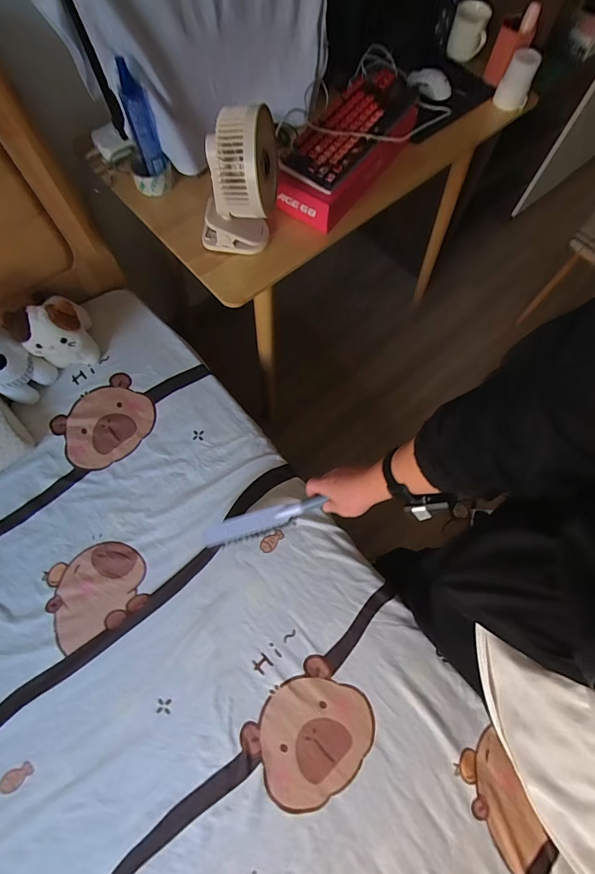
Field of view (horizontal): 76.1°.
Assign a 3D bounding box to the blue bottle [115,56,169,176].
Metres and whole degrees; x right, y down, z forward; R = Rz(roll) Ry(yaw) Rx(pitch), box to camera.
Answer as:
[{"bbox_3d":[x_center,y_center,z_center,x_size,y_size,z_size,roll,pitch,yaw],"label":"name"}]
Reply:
[{"bbox_3d":[-0.284,-0.578,0.699,0.043,0.161,0.034,-35,75,-11],"label":"blue bottle"}]

